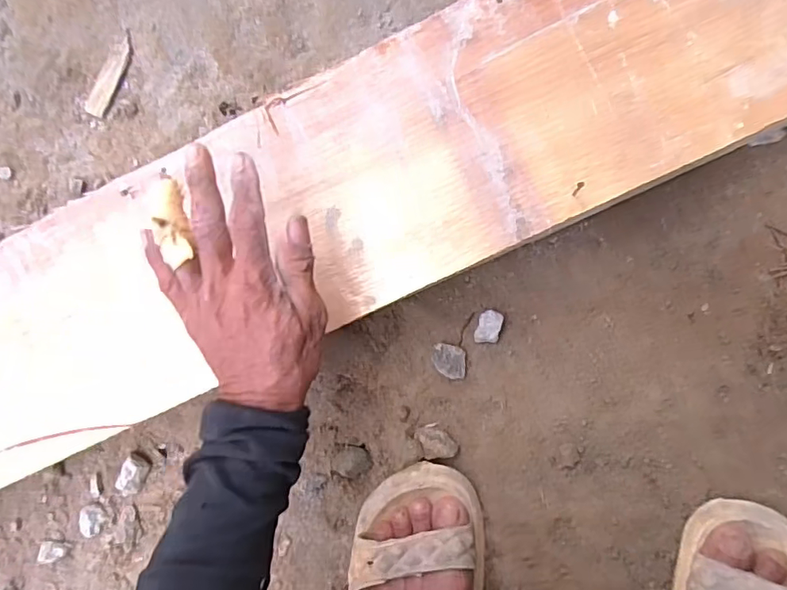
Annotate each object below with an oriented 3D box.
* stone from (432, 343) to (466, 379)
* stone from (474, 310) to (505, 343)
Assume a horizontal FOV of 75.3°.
[{"bbox_3d":[0.050,0.059,0.453,0.030,0.021,0.028,10,88,7],"label":"stone"},{"bbox_3d":[0.085,0.029,0.455,0.021,0.011,0.029,15,89,7],"label":"stone"}]

